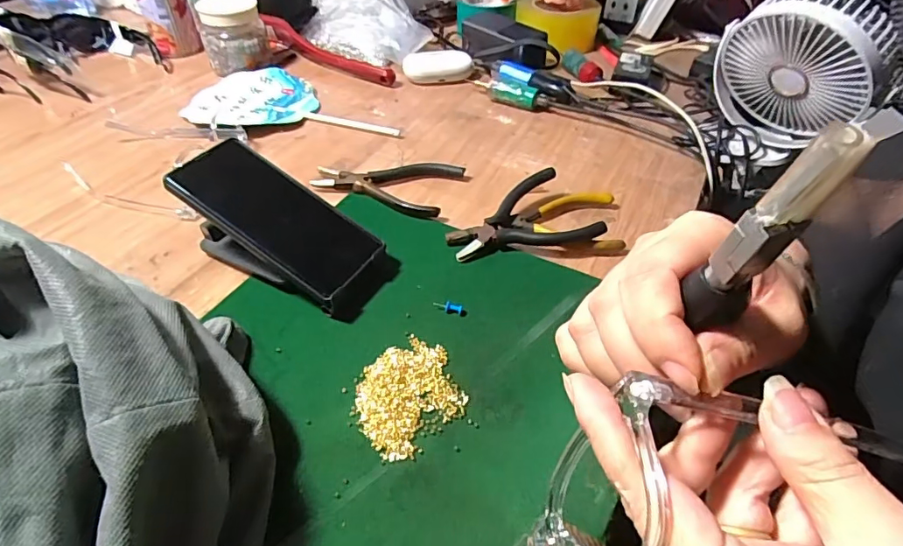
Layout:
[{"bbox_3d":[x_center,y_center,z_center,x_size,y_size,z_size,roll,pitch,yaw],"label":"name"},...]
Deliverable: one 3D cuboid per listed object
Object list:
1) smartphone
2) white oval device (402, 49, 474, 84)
[{"bbox_3d":[-0.139,-0.045,0.402,0.161,0.019,0.076,36,52,4],"label":"smartphone"},{"bbox_3d":[-0.018,-0.282,0.679,0.094,0.037,0.034,-10,45,-9],"label":"white oval device"}]

